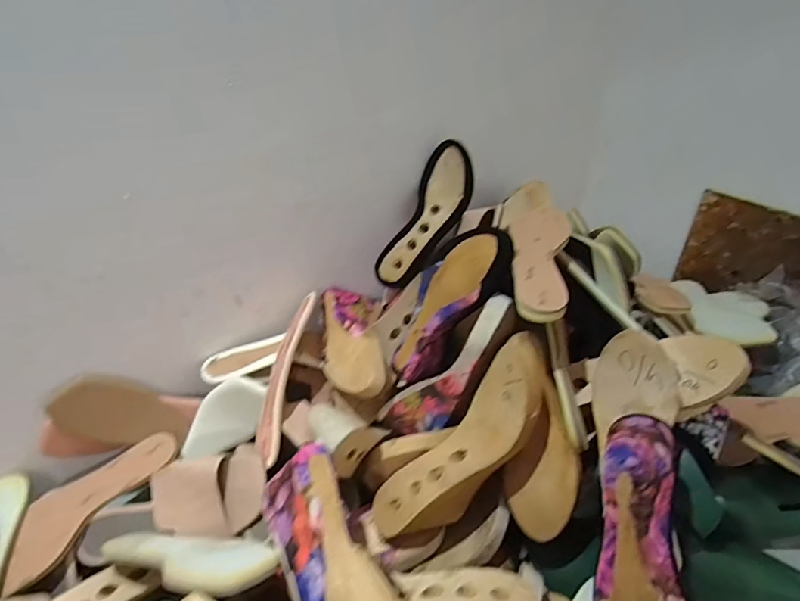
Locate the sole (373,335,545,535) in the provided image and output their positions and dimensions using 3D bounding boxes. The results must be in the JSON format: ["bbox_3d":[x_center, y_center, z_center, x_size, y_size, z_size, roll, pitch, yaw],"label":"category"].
[{"bbox_3d":[0.083,0.156,0.517,0.274,0.072,0.093,-50,45,1],"label":"sole"}]

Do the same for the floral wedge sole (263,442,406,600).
[{"bbox_3d":[-0.055,0.231,0.399,0.084,0.061,0.218,-19,38,-22],"label":"floral wedge sole"}]

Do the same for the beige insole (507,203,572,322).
[{"bbox_3d":[0.177,-0.060,0.573,0.075,0.030,0.235,-6,33,14],"label":"beige insole"}]

